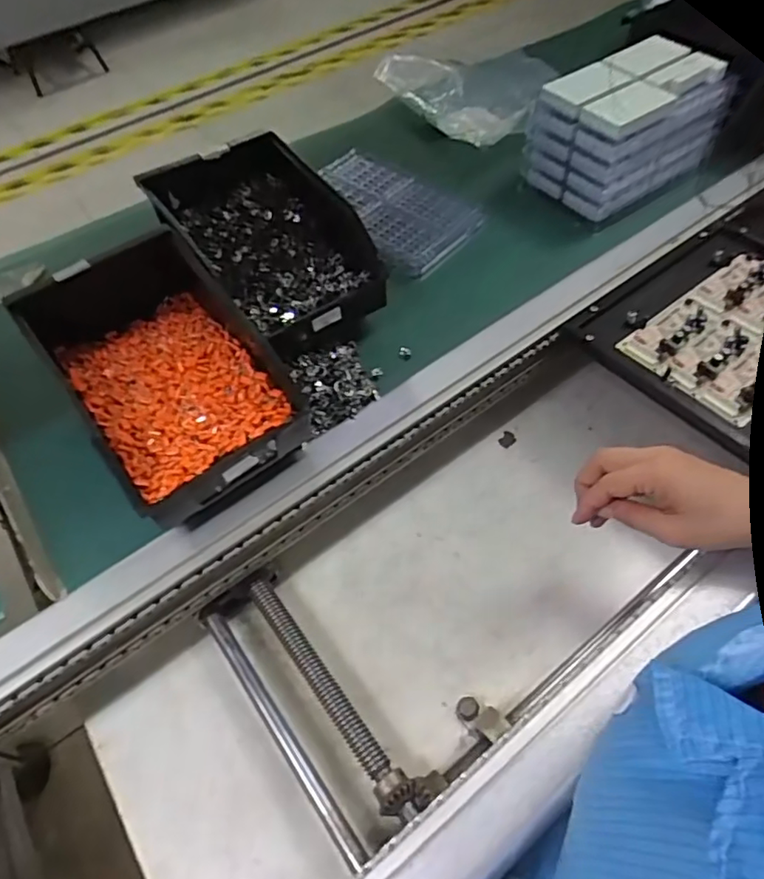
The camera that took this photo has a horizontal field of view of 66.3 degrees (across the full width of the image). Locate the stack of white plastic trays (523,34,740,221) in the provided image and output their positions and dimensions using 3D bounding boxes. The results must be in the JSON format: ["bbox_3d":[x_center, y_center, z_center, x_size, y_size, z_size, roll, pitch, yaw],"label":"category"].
[{"bbox_3d":[0.270,-0.348,0.664,0.165,0.114,0.118,-28,58,-15],"label":"stack of white plastic trays"}]

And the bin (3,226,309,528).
[{"bbox_3d":[-0.192,-0.067,0.509,0.157,0.096,0.249,-35,60,-19],"label":"bin"}]

